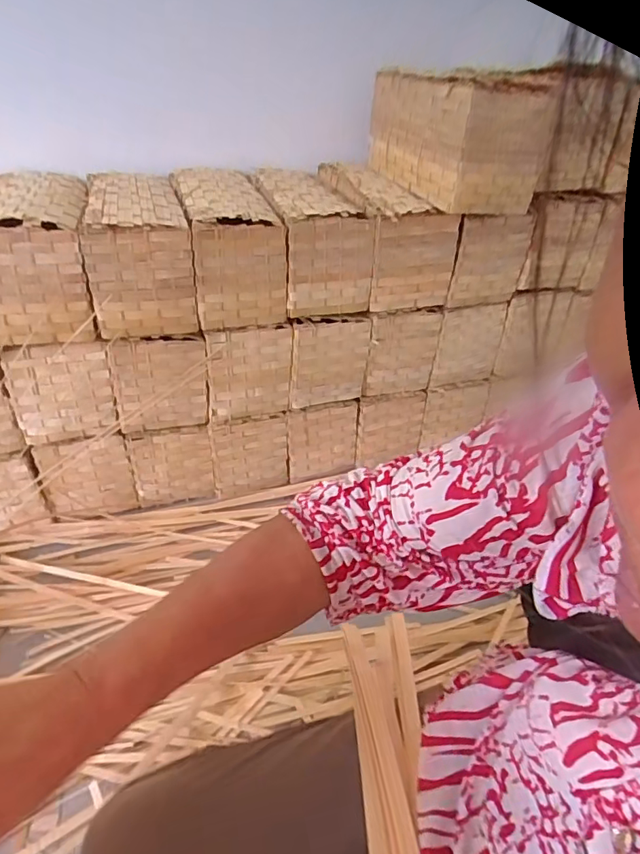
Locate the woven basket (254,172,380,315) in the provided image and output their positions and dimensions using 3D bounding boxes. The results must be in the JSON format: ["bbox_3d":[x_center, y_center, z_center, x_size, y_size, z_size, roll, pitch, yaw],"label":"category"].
[{"bbox_3d":[-0.023,-0.406,1.094,0.174,0.207,0.312,-8,39,-18],"label":"woven basket"}]

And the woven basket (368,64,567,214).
[{"bbox_3d":[0.257,-0.567,0.980,0.185,0.191,0.353,-11,41,-22],"label":"woven basket"}]

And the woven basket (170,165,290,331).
[{"bbox_3d":[-0.203,-0.389,1.068,0.173,0.204,0.347,-9,40,-19],"label":"woven basket"}]

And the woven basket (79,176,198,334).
[{"bbox_3d":[-0.363,-0.350,1.014,0.181,0.204,0.311,-7,39,-16],"label":"woven basket"}]

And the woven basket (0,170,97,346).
[{"bbox_3d":[-0.554,-0.337,0.984,0.189,0.215,0.420,-8,39,-18],"label":"woven basket"}]

